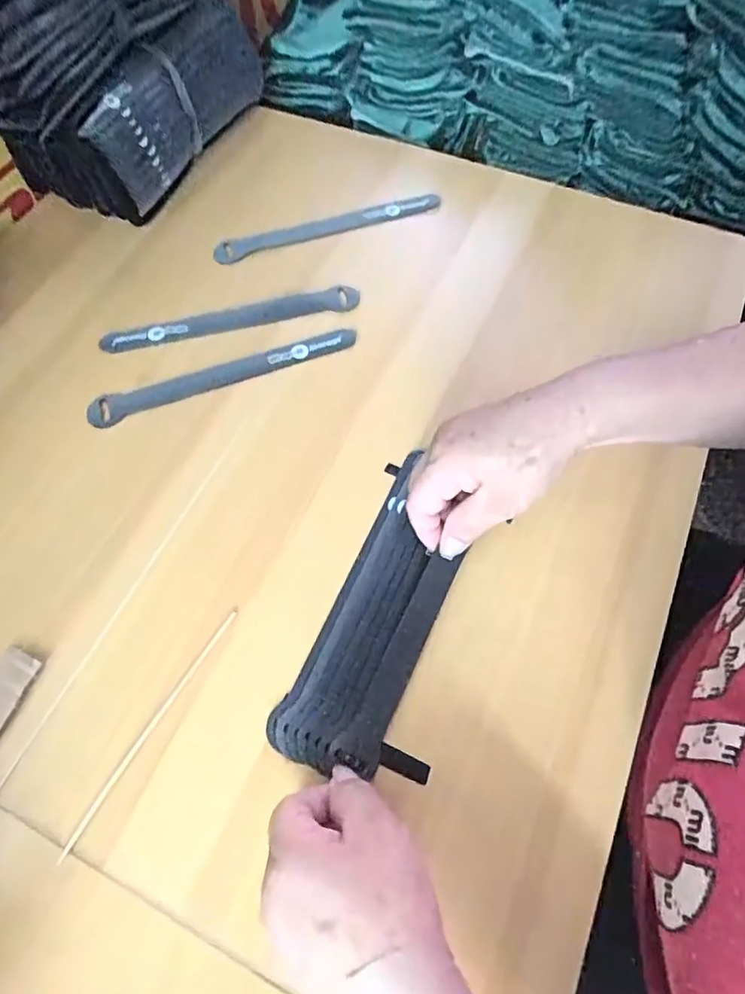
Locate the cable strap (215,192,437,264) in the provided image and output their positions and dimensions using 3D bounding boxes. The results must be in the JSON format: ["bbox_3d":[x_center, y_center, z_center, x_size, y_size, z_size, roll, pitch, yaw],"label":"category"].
[{"bbox_3d":[-0.038,-0.231,0.463,0.195,0.011,0.019,-14,64,-6],"label":"cable strap"}]

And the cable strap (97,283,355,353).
[{"bbox_3d":[-0.109,-0.137,0.418,0.199,0.006,0.021,-12,64,-6],"label":"cable strap"}]

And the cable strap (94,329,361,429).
[{"bbox_3d":[-0.108,-0.090,0.396,0.197,0.007,0.023,-17,65,-8],"label":"cable strap"}]

